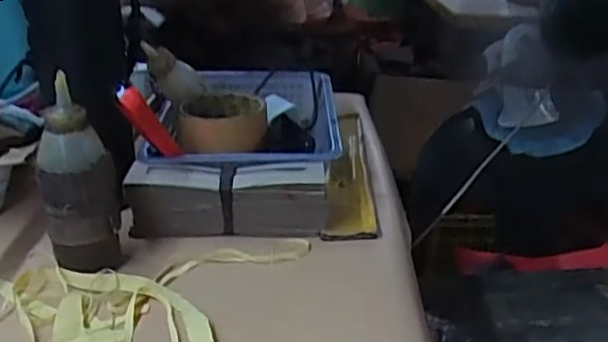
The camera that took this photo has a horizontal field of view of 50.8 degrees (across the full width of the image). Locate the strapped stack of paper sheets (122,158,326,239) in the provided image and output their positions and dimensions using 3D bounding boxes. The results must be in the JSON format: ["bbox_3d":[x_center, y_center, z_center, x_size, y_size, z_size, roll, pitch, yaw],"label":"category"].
[{"bbox_3d":[-0.063,0.025,0.522,0.155,0.060,0.032,1,26,-2],"label":"strapped stack of paper sheets"}]

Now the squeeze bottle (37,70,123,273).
[{"bbox_3d":[-0.159,0.012,0.458,0.045,0.132,0.045,7,26,9],"label":"squeeze bottle"}]

